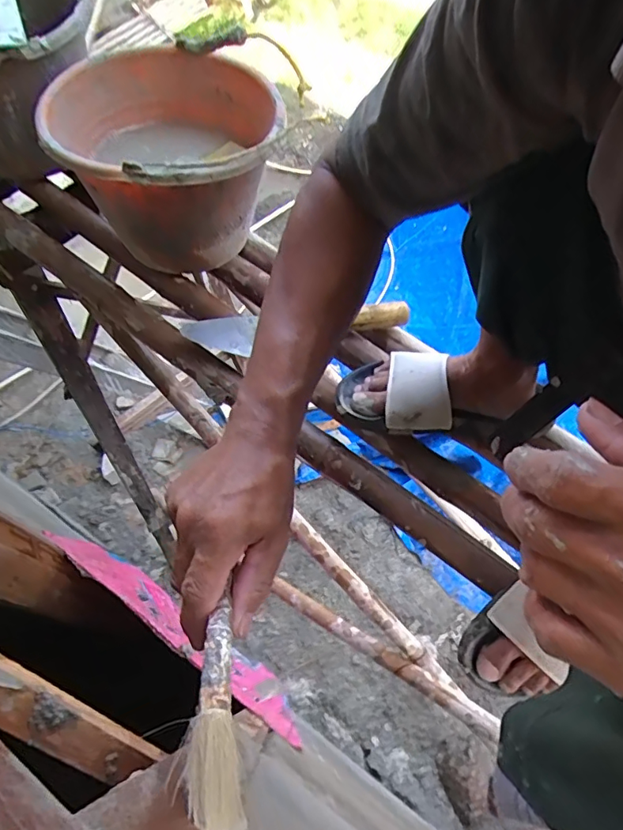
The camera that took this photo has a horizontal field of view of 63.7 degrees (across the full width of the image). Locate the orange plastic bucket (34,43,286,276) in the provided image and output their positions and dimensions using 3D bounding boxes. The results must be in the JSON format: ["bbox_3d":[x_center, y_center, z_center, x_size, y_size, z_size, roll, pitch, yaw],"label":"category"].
[{"bbox_3d":[-0.182,-0.331,0.671,0.263,0.201,0.255,-11,63,-8],"label":"orange plastic bucket"}]

